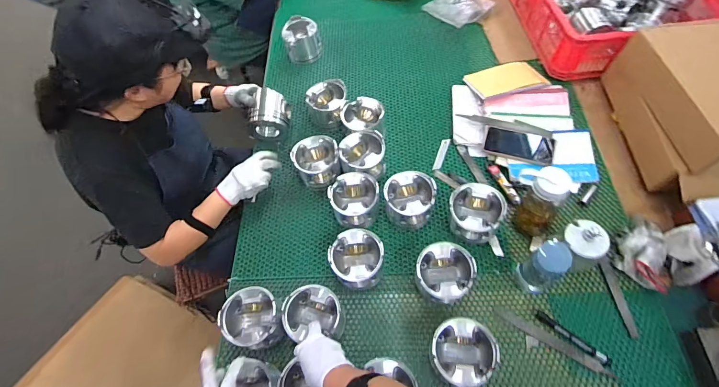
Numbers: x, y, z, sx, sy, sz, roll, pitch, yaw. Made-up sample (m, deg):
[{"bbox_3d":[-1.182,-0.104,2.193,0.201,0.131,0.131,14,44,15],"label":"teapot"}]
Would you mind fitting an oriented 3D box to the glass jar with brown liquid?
[{"bbox_3d":[0.373,0.014,0.742,0.064,0.171,0.102,-36,63,-14],"label":"glass jar with brown liquid"}]

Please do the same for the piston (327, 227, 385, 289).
[{"bbox_3d":[-0.007,0.143,0.763,0.105,0.100,0.110,-3,61,4],"label":"piston"}]

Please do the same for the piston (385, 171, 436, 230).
[{"bbox_3d":[0.112,0.020,0.820,0.114,0.101,0.109,10,62,11],"label":"piston"}]

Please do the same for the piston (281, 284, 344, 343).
[{"bbox_3d":[-0.093,0.246,0.723,0.109,0.096,0.100,-2,61,3],"label":"piston"}]

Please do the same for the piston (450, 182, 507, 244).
[{"bbox_3d":[0.250,0.050,0.782,0.112,0.103,0.112,12,63,12],"label":"piston"}]

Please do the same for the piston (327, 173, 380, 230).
[{"bbox_3d":[-0.011,0.020,0.834,0.112,0.094,0.114,-3,61,4],"label":"piston"}]

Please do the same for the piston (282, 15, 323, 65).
[{"bbox_3d":[-0.183,-0.493,1.138,0.109,0.101,0.109,-12,60,-1],"label":"piston"}]

